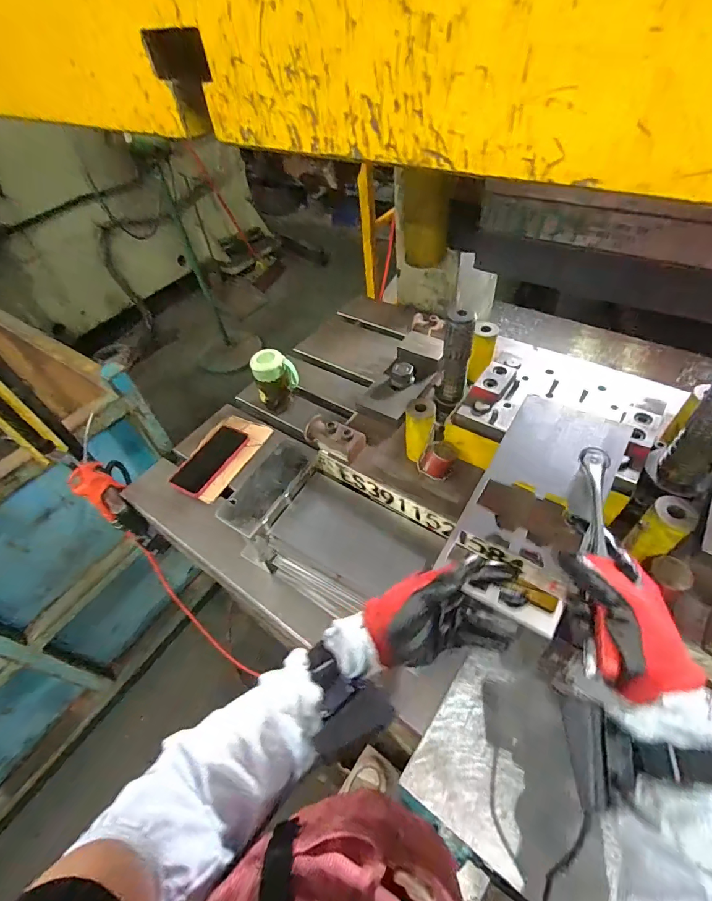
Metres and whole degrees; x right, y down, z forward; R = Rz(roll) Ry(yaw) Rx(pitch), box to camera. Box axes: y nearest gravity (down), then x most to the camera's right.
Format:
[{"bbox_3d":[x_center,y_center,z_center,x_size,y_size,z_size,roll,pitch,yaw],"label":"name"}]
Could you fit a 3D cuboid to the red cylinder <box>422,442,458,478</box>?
[{"bbox_3d":[0.117,0.014,0.594,0.047,0.042,0.040,13,53,17],"label":"red cylinder"}]

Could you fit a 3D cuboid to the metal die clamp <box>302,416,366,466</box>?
[{"bbox_3d":[-0.036,-0.018,0.640,0.094,0.042,0.044,20,55,21],"label":"metal die clamp"}]

